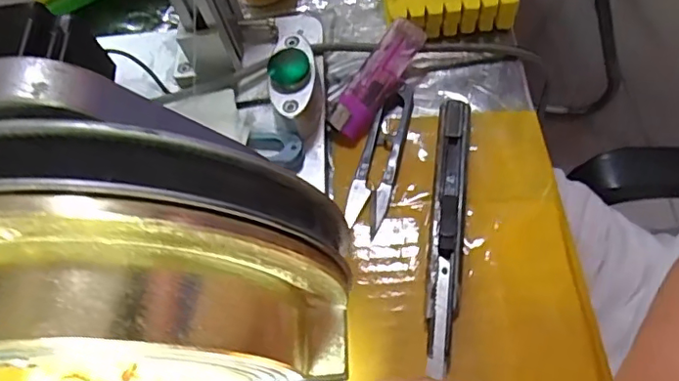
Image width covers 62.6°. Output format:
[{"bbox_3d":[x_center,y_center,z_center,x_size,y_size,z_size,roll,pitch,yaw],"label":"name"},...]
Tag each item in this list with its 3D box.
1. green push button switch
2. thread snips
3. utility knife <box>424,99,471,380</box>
[{"bbox_3d":[-0.027,-0.063,0.321,0.025,0.031,0.055,-8,63,3],"label":"green push button switch"},{"bbox_3d":[0.025,-0.021,0.329,0.023,0.014,0.095,13,60,9],"label":"thread snips"},{"bbox_3d":[0.057,0.016,0.294,0.017,0.009,0.157,7,60,6],"label":"utility knife"}]

